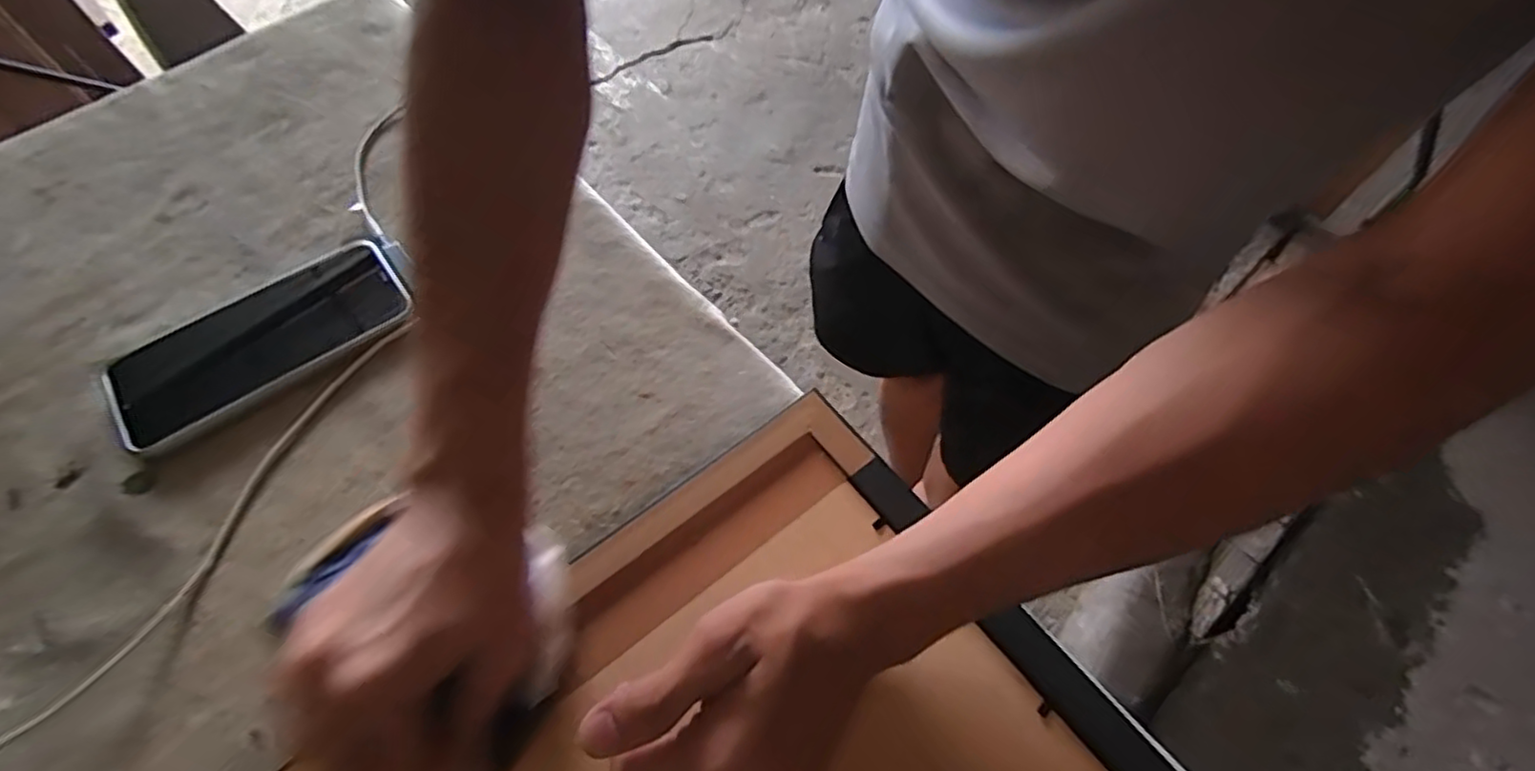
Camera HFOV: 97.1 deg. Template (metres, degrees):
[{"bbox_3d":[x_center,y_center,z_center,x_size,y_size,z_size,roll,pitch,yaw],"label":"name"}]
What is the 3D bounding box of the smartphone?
[{"bbox_3d":[-0.295,-0.028,0.397,0.157,0.013,0.079,-38,67,-17],"label":"smartphone"}]

